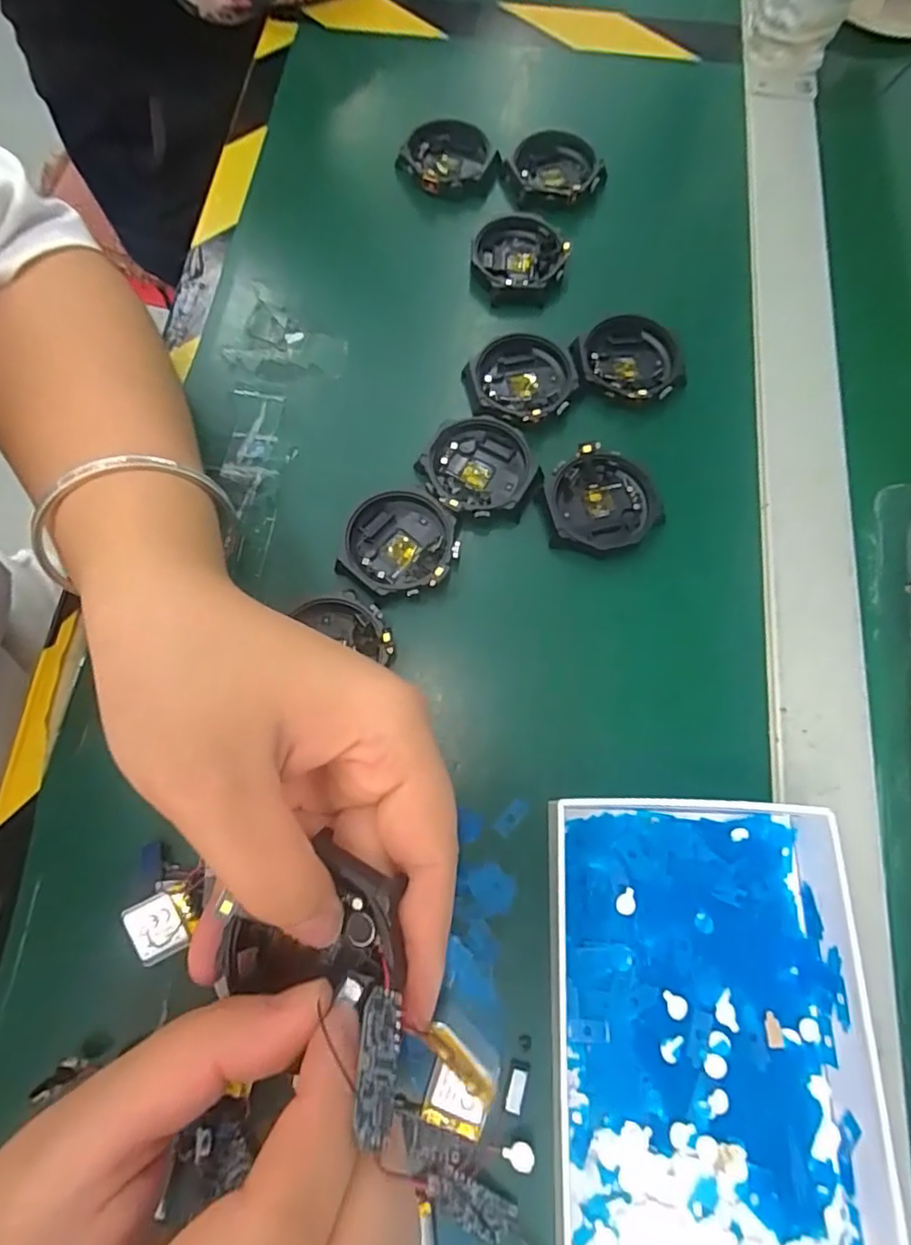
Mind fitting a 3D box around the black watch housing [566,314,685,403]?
[{"bbox_3d":[0.085,-0.130,0.290,0.053,0.010,0.047,3,72,1],"label":"black watch housing"}]

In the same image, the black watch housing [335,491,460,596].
[{"bbox_3d":[-0.025,-0.035,0.258,0.049,0.009,0.046,7,72,2],"label":"black watch housing"}]

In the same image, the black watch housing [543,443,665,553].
[{"bbox_3d":[0.068,-0.055,0.267,0.049,0.011,0.049,-7,72,-2],"label":"black watch housing"}]

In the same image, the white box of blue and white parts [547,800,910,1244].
[{"bbox_3d":[0.087,0.151,0.193,0.106,0.027,0.171,1,72,0],"label":"white box of blue and white parts"}]

